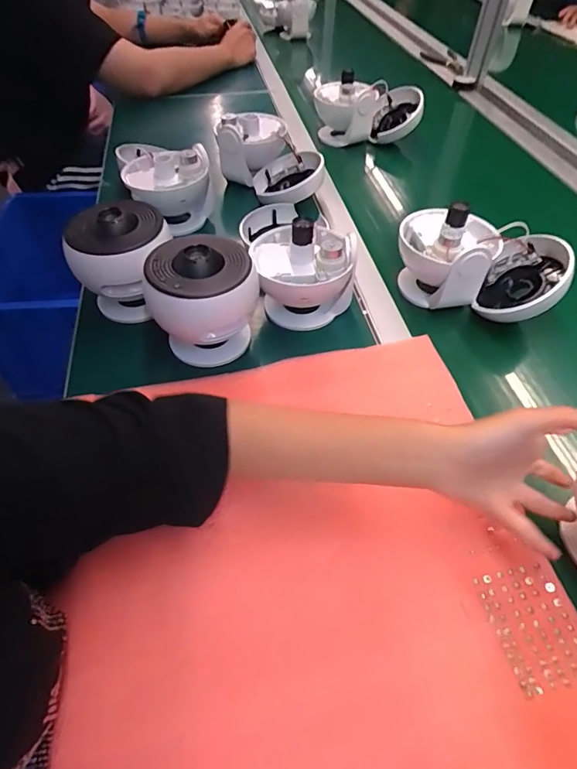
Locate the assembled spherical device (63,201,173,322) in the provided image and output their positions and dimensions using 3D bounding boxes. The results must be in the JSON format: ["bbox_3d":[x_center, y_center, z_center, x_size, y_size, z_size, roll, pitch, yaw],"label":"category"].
[{"bbox_3d":[-0.185,-0.138,0.517,0.107,0.117,0.093,-4,47,-3],"label":"assembled spherical device"}]

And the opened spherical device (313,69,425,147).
[{"bbox_3d":[0.147,-0.514,0.853,0.197,0.134,0.092,-1,47,0],"label":"opened spherical device"}]

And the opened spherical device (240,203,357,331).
[{"bbox_3d":[0.013,-0.136,0.526,0.115,0.114,0.118,-10,47,-8],"label":"opened spherical device"}]

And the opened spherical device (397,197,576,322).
[{"bbox_3d":[0.228,-0.151,0.529,0.185,0.099,0.103,22,51,20],"label":"opened spherical device"}]

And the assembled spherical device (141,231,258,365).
[{"bbox_3d":[-0.088,-0.081,0.474,0.109,0.123,0.091,-12,48,-10],"label":"assembled spherical device"}]

